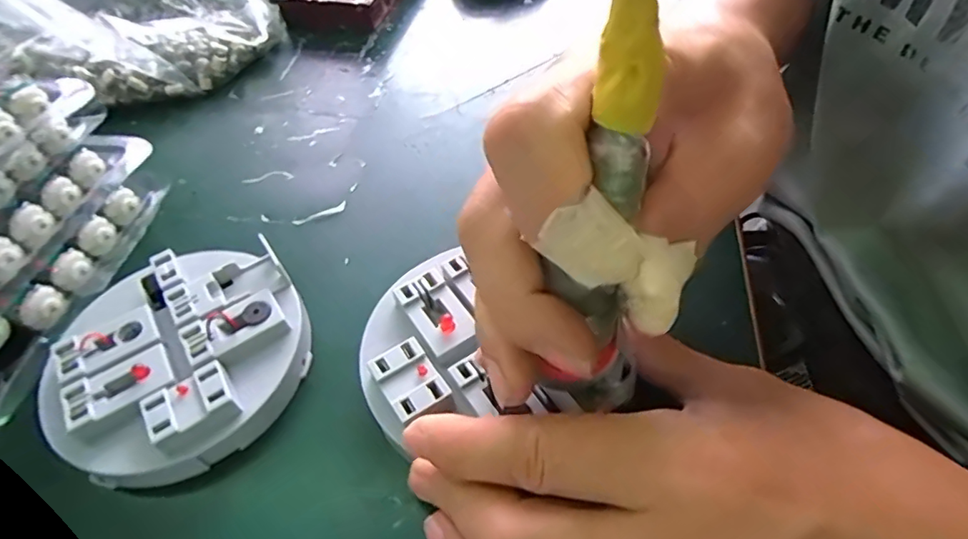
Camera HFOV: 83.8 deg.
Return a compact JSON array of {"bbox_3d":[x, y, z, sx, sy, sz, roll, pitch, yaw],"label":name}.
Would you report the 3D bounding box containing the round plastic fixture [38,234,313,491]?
[{"bbox_3d":[-0.126,0.032,0.224,0.098,0.018,0.101,0,49,0],"label":"round plastic fixture"}]

